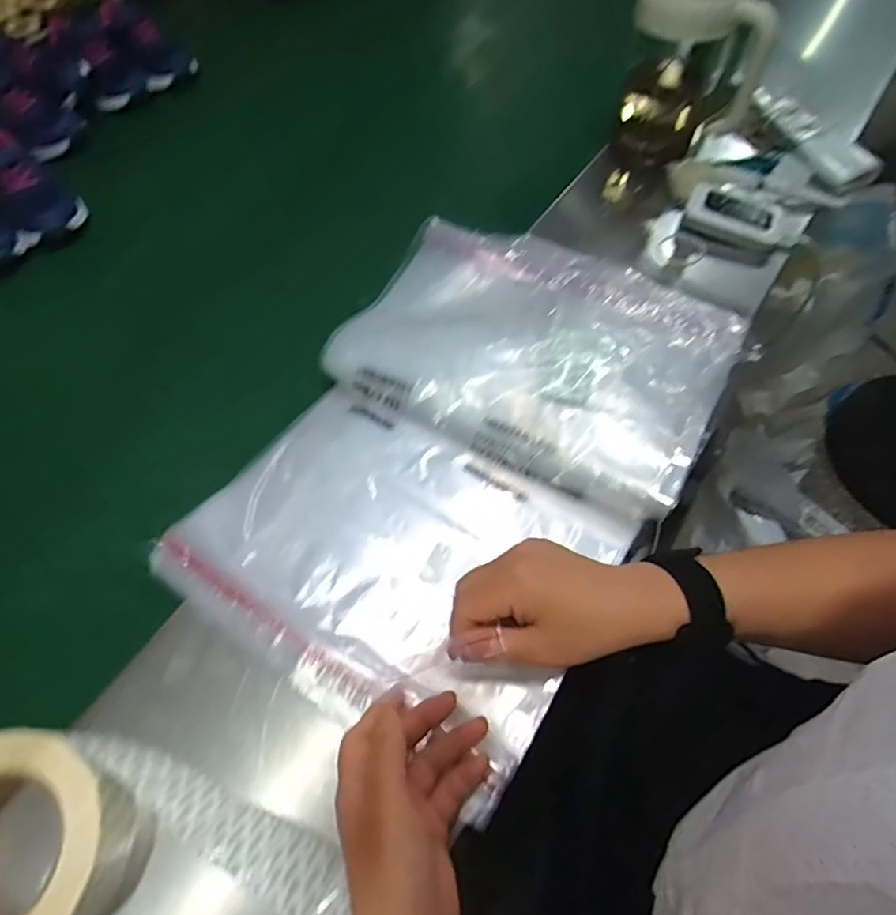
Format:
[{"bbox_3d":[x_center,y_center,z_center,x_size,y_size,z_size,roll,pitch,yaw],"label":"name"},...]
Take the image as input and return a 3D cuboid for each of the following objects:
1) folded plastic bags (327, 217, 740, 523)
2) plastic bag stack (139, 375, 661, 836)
[{"bbox_3d":[0.082,-0.103,0.498,0.310,0.053,0.236,28,64,14],"label":"folded plastic bags"},{"bbox_3d":[-0.038,0.068,0.424,0.291,0.023,0.222,32,64,15],"label":"plastic bag stack"}]

